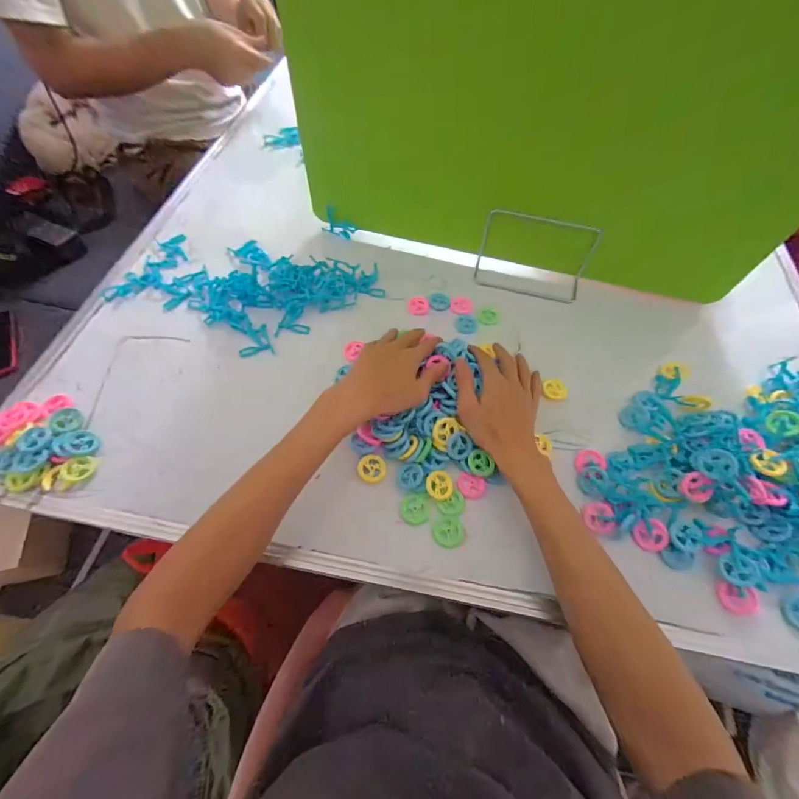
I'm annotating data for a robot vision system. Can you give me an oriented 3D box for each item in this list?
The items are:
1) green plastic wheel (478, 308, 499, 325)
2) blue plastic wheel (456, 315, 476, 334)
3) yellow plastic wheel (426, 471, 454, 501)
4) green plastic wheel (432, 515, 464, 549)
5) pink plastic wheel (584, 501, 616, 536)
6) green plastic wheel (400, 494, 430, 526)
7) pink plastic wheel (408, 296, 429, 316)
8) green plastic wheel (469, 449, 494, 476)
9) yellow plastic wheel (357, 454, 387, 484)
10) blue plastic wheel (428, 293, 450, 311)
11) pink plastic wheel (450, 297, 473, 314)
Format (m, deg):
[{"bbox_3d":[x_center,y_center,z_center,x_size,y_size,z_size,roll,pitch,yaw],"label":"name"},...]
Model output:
[{"bbox_3d":[0.121,-0.113,0.508,0.026,0.004,0.027,0,60,0],"label":"green plastic wheel"},{"bbox_3d":[0.090,-0.102,0.504,0.028,0.004,0.030,4,60,2],"label":"blue plastic wheel"},{"bbox_3d":[0.041,0.089,0.387,0.030,0.004,0.030,8,67,-19],"label":"yellow plastic wheel"},{"bbox_3d":[0.049,0.130,0.370,0.032,0.004,0.030,0,60,0],"label":"green plastic wheel"},{"bbox_3d":[0.204,0.120,0.379,0.029,0.005,0.031,-29,66,10],"label":"pink plastic wheel"},{"bbox_3d":[0.015,0.113,0.381,0.029,0.005,0.030,0,60,0],"label":"green plastic wheel"},{"bbox_3d":[0.026,-0.129,0.514,0.028,0.005,0.031,-1,60,0],"label":"pink plastic wheel"},{"bbox_3d":[0.086,0.070,0.400,0.022,0.004,0.029,-42,85,-9],"label":"green plastic wheel"},{"bbox_3d":[-0.029,0.074,0.397,0.030,0.005,0.029,-2,79,-7],"label":"yellow plastic wheel"},{"bbox_3d":[0.056,-0.136,0.519,0.029,0.005,0.032,1,60,1],"label":"blue plastic wheel"},{"bbox_3d":[0.086,-0.130,0.517,0.029,0.005,0.026,5,61,3],"label":"pink plastic wheel"}]

